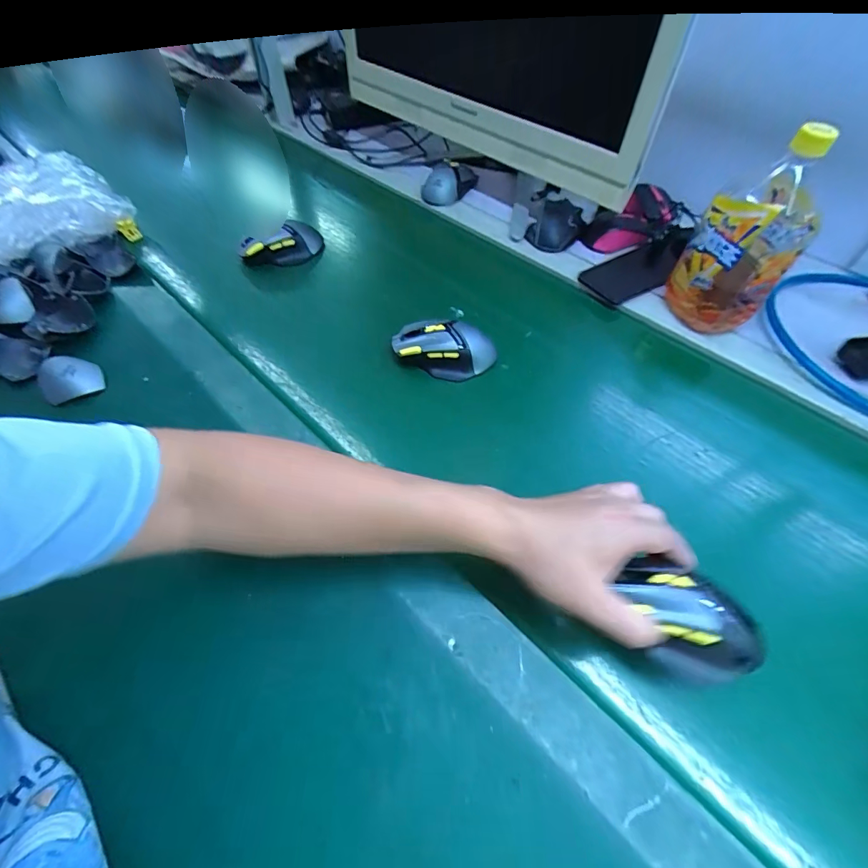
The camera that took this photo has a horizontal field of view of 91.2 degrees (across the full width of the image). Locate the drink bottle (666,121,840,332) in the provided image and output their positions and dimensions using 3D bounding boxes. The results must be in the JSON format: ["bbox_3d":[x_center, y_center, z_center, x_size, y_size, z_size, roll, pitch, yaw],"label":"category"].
[{"bbox_3d":[0.336,-0.203,0.453,0.084,0.188,0.087,-4,56,0],"label":"drink bottle"}]

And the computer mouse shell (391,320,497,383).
[{"bbox_3d":[0.012,-0.101,0.490,0.115,0.038,0.060,11,58,10],"label":"computer mouse shell"}]

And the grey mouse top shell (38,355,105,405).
[{"bbox_3d":[-0.409,-0.066,0.475,0.059,0.018,0.056,-26,87,-22],"label":"grey mouse top shell"}]

